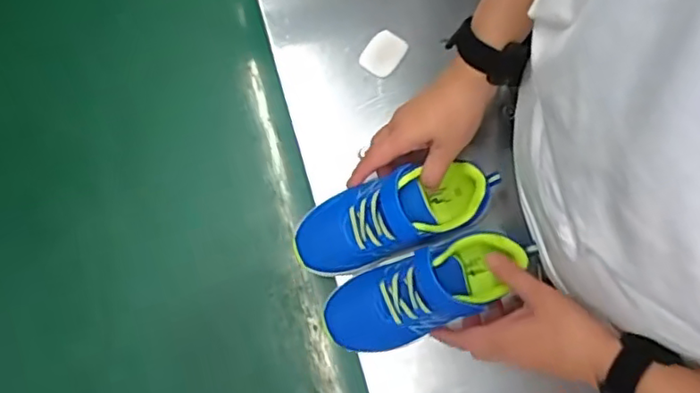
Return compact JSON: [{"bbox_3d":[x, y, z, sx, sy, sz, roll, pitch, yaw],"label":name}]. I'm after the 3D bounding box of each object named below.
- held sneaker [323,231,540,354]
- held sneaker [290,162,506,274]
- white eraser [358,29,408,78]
[{"bbox_3d":[0.068,0.084,0.517,0.187,0.068,0.069,-26,80,10],"label":"held sneaker"},{"bbox_3d":[0.037,0.018,0.530,0.184,0.062,0.070,-20,80,9],"label":"held sneaker"},{"bbox_3d":[0.034,-0.147,0.597,0.035,0.009,0.047,38,82,7],"label":"white eraser"}]

